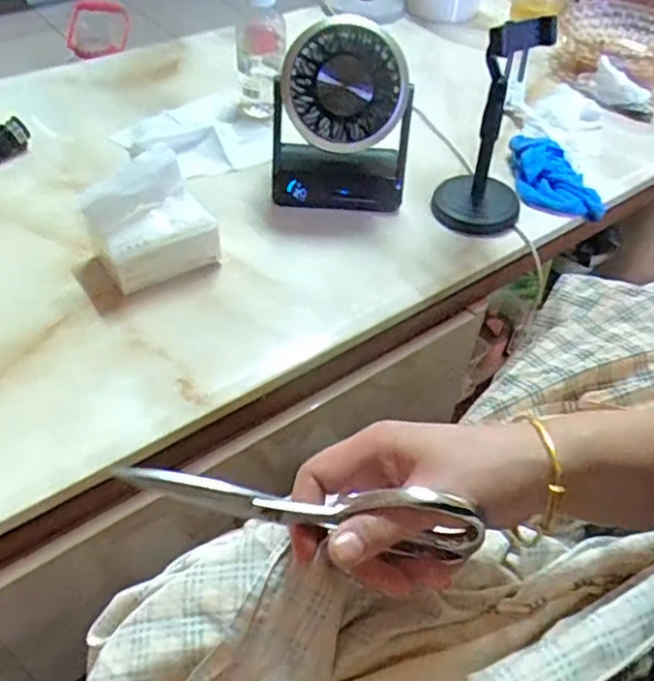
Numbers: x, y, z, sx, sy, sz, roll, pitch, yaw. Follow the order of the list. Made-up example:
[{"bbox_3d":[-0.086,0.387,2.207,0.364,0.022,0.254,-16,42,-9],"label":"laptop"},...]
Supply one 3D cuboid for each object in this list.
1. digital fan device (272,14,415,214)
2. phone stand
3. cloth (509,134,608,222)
[{"bbox_3d":[0.017,-0.252,0.776,0.161,0.208,0.092,-1,48,-5],"label":"digital fan device"},{"bbox_3d":[0.192,-0.243,0.747,0.104,0.231,0.094,19,49,13],"label":"phone stand"},{"bbox_3d":[0.305,-0.213,0.876,0.107,0.042,0.114,2,47,-3],"label":"cloth"}]

